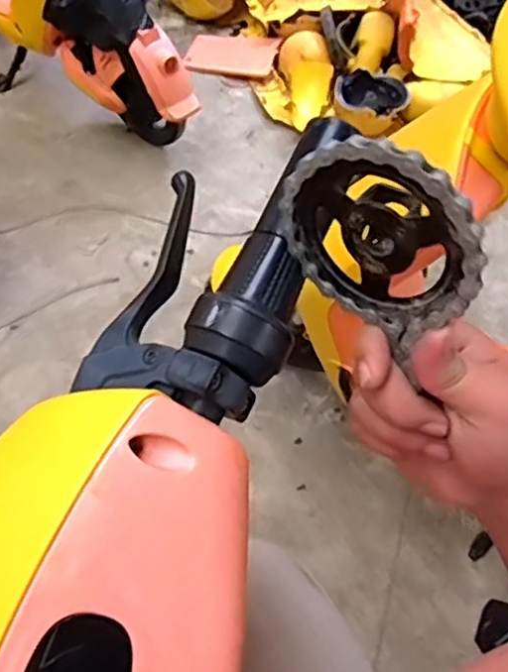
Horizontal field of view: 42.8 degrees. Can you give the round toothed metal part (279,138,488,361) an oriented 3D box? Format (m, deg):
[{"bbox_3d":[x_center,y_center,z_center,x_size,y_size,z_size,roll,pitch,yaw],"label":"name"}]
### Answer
[{"bbox_3d":[0.053,-0.041,0.283,0.092,0.090,0.014,35,63,18],"label":"round toothed metal part"}]

